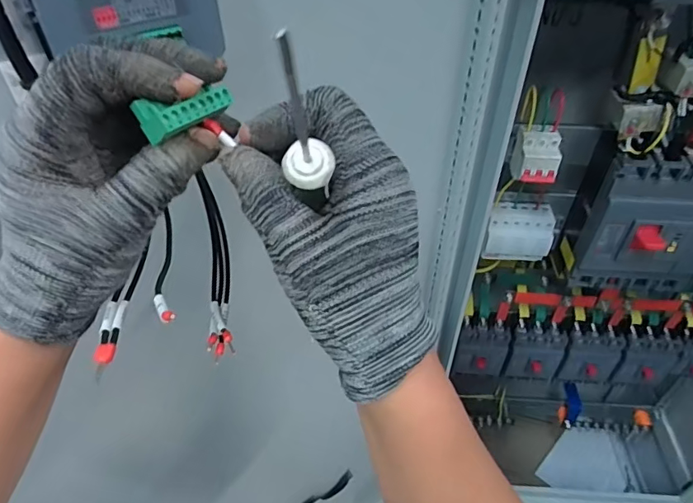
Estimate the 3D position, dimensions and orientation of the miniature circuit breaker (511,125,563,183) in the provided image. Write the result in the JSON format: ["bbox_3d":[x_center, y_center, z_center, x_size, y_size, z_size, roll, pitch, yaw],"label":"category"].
[{"bbox_3d":[0.291,-0.147,0.751,0.059,0.064,0.061,6,43,6],"label":"miniature circuit breaker"}]

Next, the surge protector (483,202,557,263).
[{"bbox_3d":[0.298,-0.030,0.863,0.111,0.088,0.062,-1,43,-2],"label":"surge protector"}]

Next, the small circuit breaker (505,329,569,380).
[{"bbox_3d":[0.402,0.224,1.052,0.109,0.111,0.064,13,44,13],"label":"small circuit breaker"}]

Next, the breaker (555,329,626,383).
[{"bbox_3d":[0.519,0.229,1.052,0.115,0.123,0.058,8,43,8],"label":"breaker"}]

